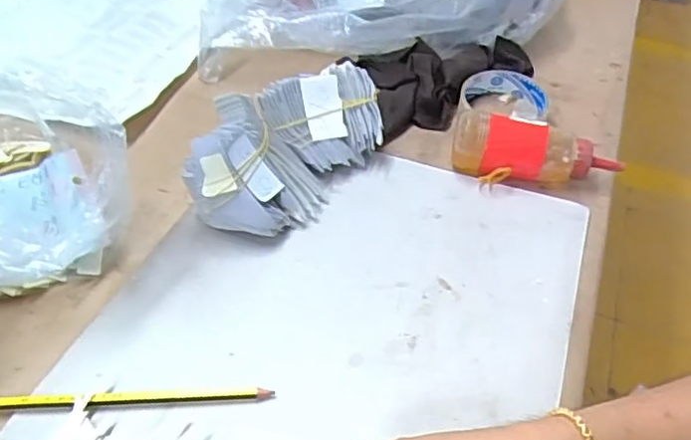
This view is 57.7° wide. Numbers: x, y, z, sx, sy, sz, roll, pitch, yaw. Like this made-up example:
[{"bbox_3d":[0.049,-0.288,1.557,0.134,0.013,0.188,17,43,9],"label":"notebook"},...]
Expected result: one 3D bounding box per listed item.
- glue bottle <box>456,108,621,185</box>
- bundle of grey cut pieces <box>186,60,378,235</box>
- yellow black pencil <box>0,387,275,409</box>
[{"bbox_3d":[0.164,-0.056,0.537,0.141,0.047,0.049,7,45,2],"label":"glue bottle"},{"bbox_3d":[-0.044,-0.066,0.514,0.102,0.066,0.196,26,49,20],"label":"bundle of grey cut pieces"},{"bbox_3d":[-0.129,0.107,0.378,0.165,0.006,0.010,-1,46,-6],"label":"yellow black pencil"}]

